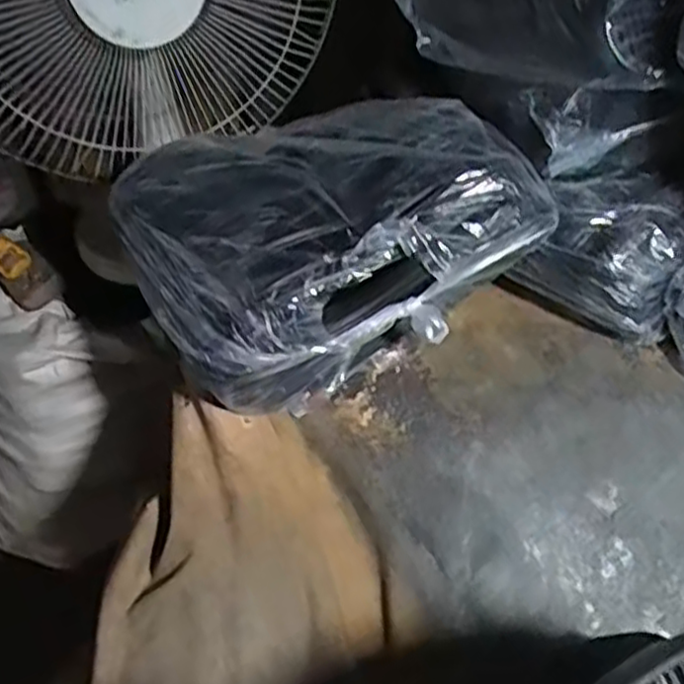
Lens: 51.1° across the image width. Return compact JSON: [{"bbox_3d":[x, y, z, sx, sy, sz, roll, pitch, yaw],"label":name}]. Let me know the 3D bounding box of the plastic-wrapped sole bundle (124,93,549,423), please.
[{"bbox_3d":[-0.018,-0.082,0.560,0.278,0.150,0.243,-19,47,-16],"label":"plastic-wrapped sole bundle"}]

